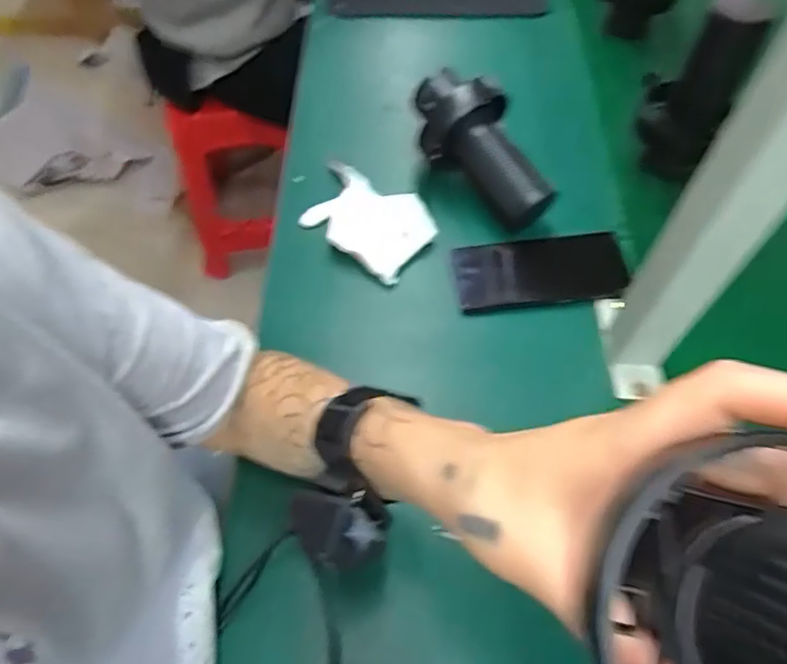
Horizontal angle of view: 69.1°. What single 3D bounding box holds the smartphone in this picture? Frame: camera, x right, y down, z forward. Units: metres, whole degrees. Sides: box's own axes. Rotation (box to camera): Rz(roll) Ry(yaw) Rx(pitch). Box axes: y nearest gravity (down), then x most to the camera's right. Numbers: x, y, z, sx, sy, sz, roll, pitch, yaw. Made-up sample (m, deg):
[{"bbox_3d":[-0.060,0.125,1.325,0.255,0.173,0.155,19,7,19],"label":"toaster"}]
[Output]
[{"bbox_3d":[0.135,-0.058,0.536,0.154,0.010,0.070,-4,65,0],"label":"smartphone"}]

